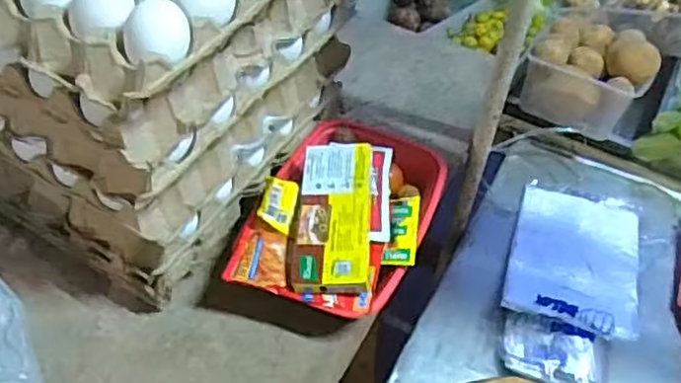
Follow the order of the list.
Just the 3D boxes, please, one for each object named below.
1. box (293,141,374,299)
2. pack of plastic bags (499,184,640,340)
[{"bbox_3d":[-0.005,0.019,0.583,0.062,0.021,0.147,4,50,-1],"label":"box"},{"bbox_3d":[0.284,0.071,0.811,0.143,0.013,0.236,11,41,16],"label":"pack of plastic bags"}]

